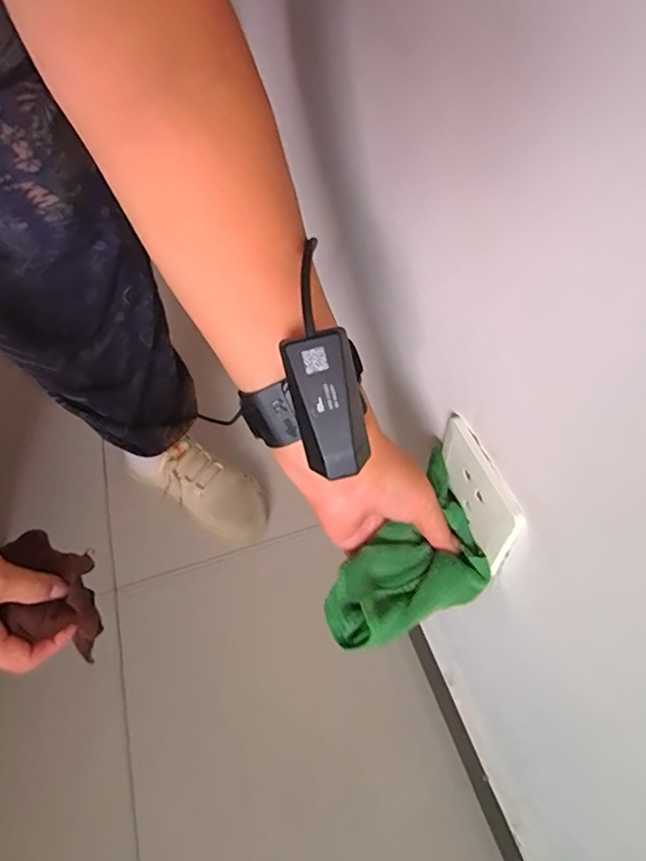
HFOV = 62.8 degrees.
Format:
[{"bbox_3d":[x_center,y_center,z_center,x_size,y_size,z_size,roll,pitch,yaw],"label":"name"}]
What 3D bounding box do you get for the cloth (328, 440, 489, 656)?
[{"bbox_3d":[0.064,0.091,0.358,0.076,0.044,0.133,36,58,26],"label":"cloth"}]

